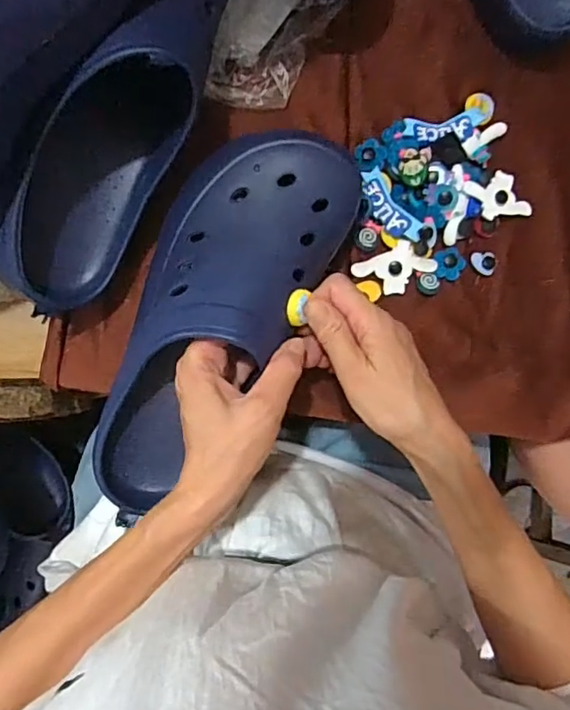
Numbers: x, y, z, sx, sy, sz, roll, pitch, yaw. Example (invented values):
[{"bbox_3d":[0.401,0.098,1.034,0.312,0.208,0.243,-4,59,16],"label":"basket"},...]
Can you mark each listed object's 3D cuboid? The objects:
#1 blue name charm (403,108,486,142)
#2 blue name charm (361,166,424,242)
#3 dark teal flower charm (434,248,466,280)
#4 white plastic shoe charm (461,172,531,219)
[{"bbox_3d":[0.122,-0.172,0.418,0.061,0.004,0.022,-12,95,-4],"label":"blue name charm"},{"bbox_3d":[0.080,-0.112,0.418,0.025,0.007,0.061,-41,96,-1],"label":"blue name charm"},{"bbox_3d":[0.127,-0.071,0.430,0.025,0.004,0.024,0,94,-5],"label":"dark teal flower charm"},{"bbox_3d":[0.163,-0.120,0.424,0.049,0.011,0.038,-21,95,-3],"label":"white plastic shoe charm"}]

